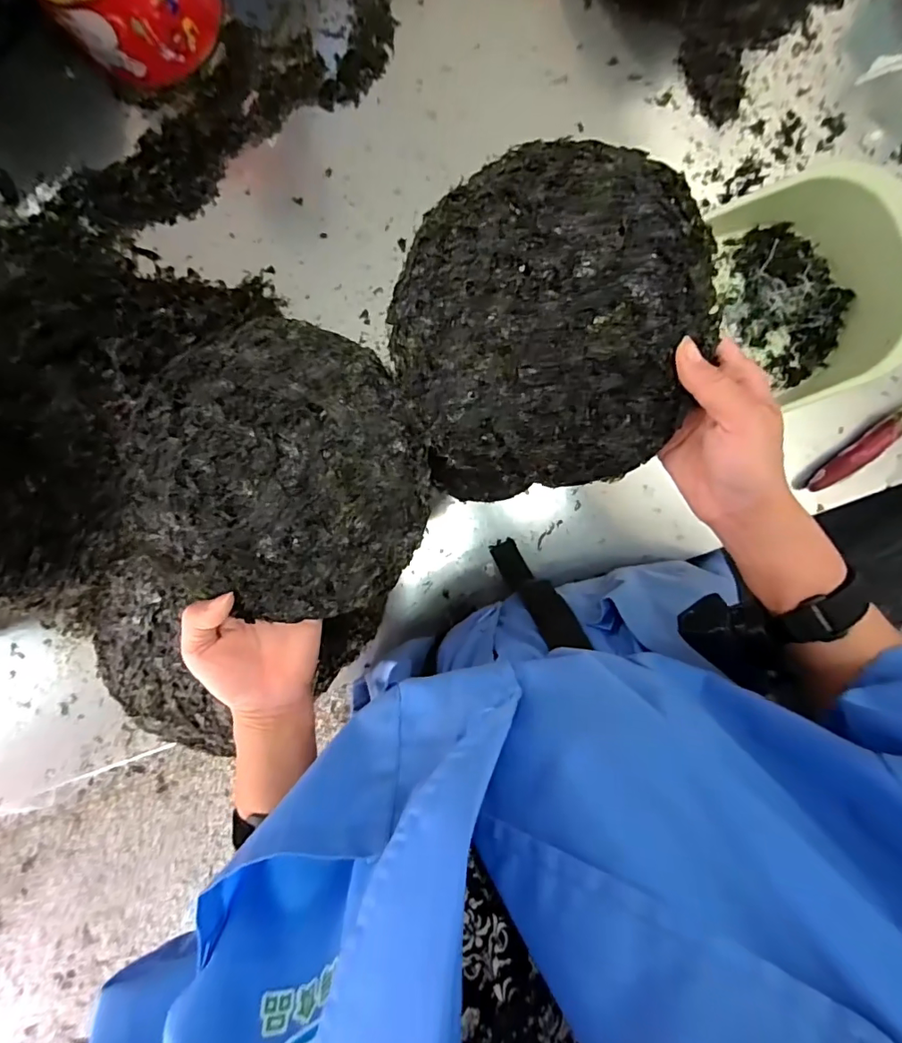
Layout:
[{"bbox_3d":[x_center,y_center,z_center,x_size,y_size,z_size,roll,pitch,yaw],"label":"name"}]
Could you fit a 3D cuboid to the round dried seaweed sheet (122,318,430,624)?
[{"bbox_3d":[-0.111,-0.033,0.330,0.182,0.037,0.187,0,96,2],"label":"round dried seaweed sheet"}]

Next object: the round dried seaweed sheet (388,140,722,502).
[{"bbox_3d":[0.058,-0.115,0.305,0.184,0.009,0.189,3,106,10],"label":"round dried seaweed sheet"}]

